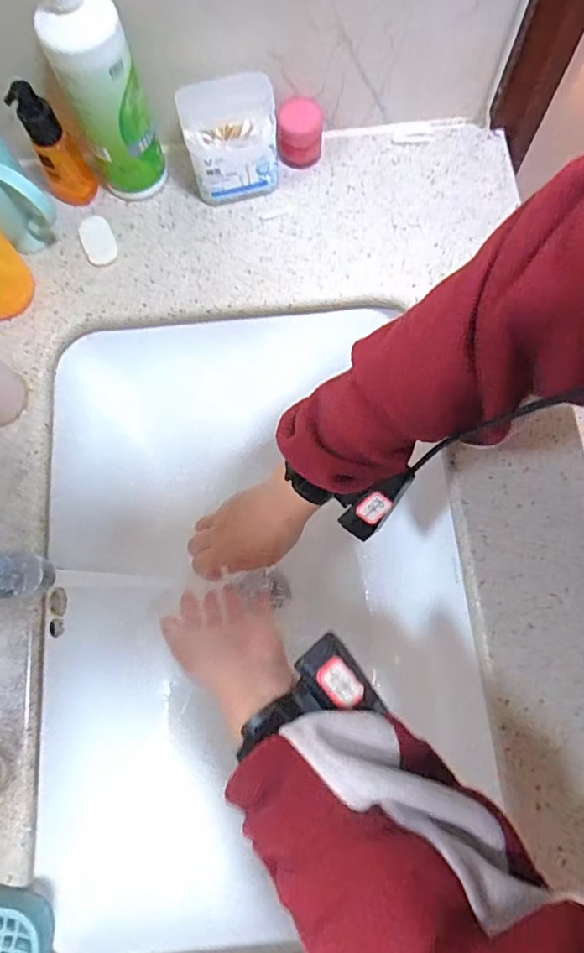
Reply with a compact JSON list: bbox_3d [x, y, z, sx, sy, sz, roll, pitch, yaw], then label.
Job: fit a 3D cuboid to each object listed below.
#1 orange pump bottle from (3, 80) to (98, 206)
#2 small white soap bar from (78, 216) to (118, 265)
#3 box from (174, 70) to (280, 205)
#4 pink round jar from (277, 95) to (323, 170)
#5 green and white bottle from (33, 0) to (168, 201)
[{"bbox_3d":[-0.233,-0.324,0.492,0.049,0.113,0.039,-28,76,-6],"label":"orange pump bottle"},{"bbox_3d":[-0.201,-0.246,0.526,0.033,0.006,0.056,-21,75,-4],"label":"small white soap bar"},{"bbox_3d":[-0.059,-0.329,0.500,0.089,0.096,0.059,-15,75,-2],"label":"box"},{"bbox_3d":[0.009,-0.360,0.532,0.045,0.047,0.044,0,75,2],"label":"pink round jar"},{"bbox_3d":[-0.168,-0.342,0.455,0.067,0.190,0.056,-23,75,-4],"label":"green and white bottle"}]

